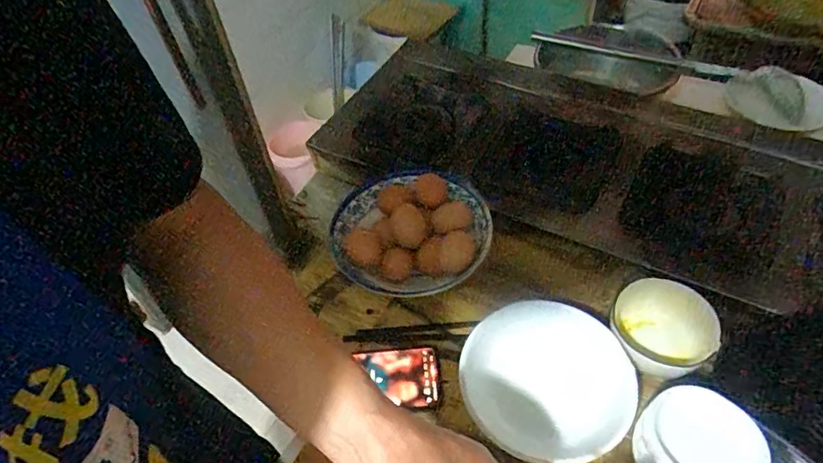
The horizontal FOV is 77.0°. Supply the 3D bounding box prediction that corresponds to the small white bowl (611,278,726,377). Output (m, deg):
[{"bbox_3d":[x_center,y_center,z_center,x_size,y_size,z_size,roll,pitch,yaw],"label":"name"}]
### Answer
[{"bbox_3d":[0.267,0.114,0.570,0.106,0.067,0.103,-3,50,3],"label":"small white bowl"}]

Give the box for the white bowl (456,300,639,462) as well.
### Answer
[{"bbox_3d":[0.140,0.157,0.535,0.169,0.052,0.163,-3,50,3],"label":"white bowl"}]

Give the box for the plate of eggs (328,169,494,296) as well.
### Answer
[{"bbox_3d":[0.002,-0.001,0.675,0.200,0.058,0.162,6,51,11],"label":"plate of eggs"}]

